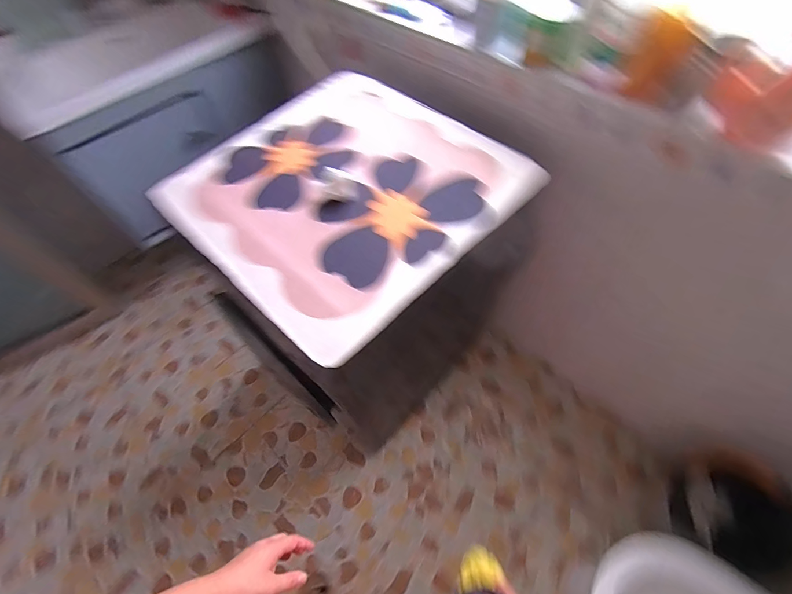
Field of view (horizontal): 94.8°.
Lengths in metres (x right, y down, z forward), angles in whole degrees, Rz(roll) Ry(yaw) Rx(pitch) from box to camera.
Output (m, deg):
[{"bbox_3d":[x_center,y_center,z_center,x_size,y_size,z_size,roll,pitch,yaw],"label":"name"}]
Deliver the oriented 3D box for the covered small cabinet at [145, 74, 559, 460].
[{"bbox_3d":[-0.080,-0.012,1.079,0.621,0.850,0.608,-39,60,-22],"label":"covered small cabinet"}]

